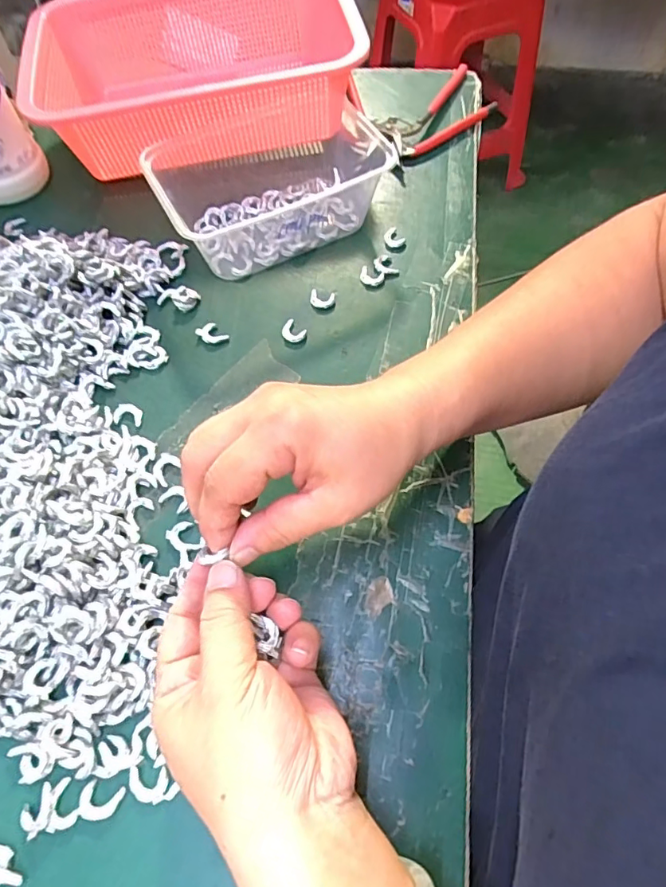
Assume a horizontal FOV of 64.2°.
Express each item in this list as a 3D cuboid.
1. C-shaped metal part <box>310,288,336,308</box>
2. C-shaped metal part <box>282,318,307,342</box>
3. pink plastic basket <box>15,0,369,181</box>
[{"bbox_3d":[-0.008,-0.105,0.381,0.018,0.004,0.015,12,62,6],"label":"C-shaped metal part"},{"bbox_3d":[-0.028,-0.078,0.368,0.019,0.004,0.016,40,68,19],"label":"C-shaped metal part"},{"bbox_3d":[-0.116,-0.317,0.454,0.256,0.081,0.192,-13,61,-5],"label":"pink plastic basket"}]

